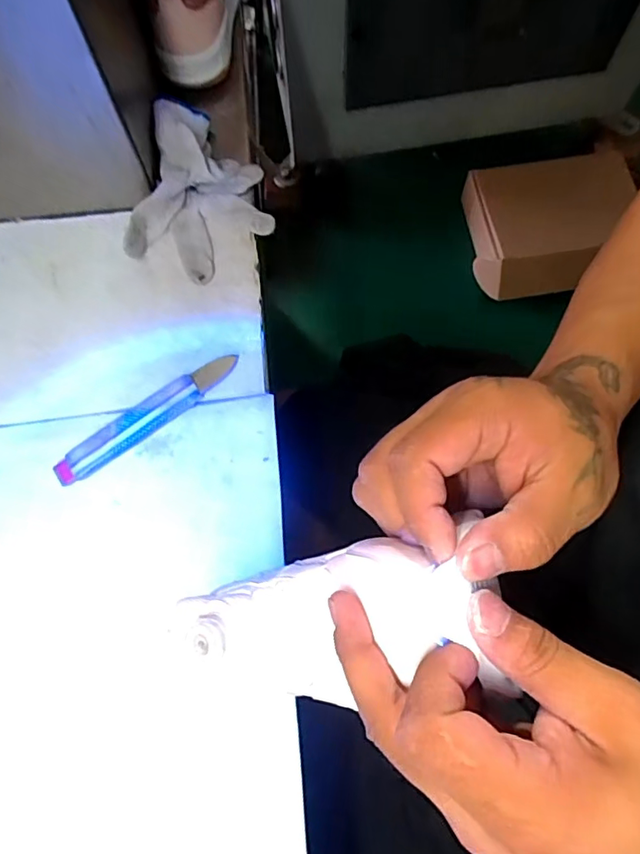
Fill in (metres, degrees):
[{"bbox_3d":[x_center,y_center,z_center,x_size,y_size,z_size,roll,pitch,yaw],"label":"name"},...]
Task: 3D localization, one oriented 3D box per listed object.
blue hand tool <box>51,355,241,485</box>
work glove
[{"bbox_3d":[-0.137,-0.008,0.438,0.162,0.017,0.027,-35,76,-10],"label":"blue hand tool"},{"bbox_3d":[-0.102,-0.215,0.491,0.117,0.034,0.170,8,73,3],"label":"work glove"}]

